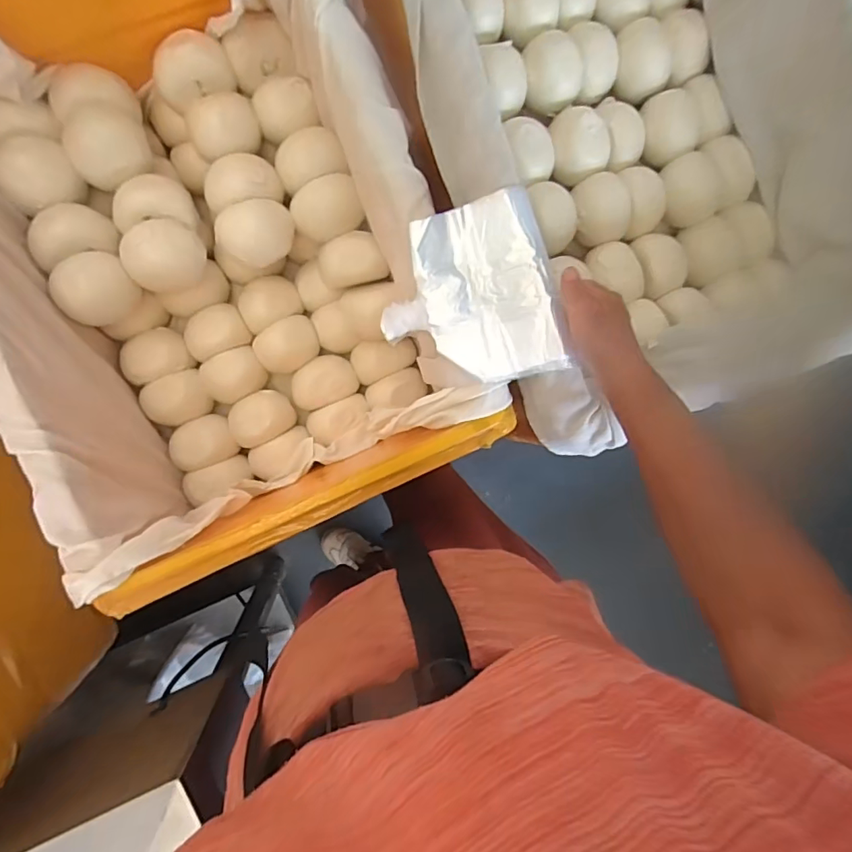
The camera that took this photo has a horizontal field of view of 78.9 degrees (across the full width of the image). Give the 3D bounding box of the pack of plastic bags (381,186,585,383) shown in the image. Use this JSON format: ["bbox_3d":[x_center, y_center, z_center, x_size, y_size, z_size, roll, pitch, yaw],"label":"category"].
[{"bbox_3d":[0.040,-0.121,0.501,0.162,0.010,0.171,-16,95,12],"label":"pack of plastic bags"}]

